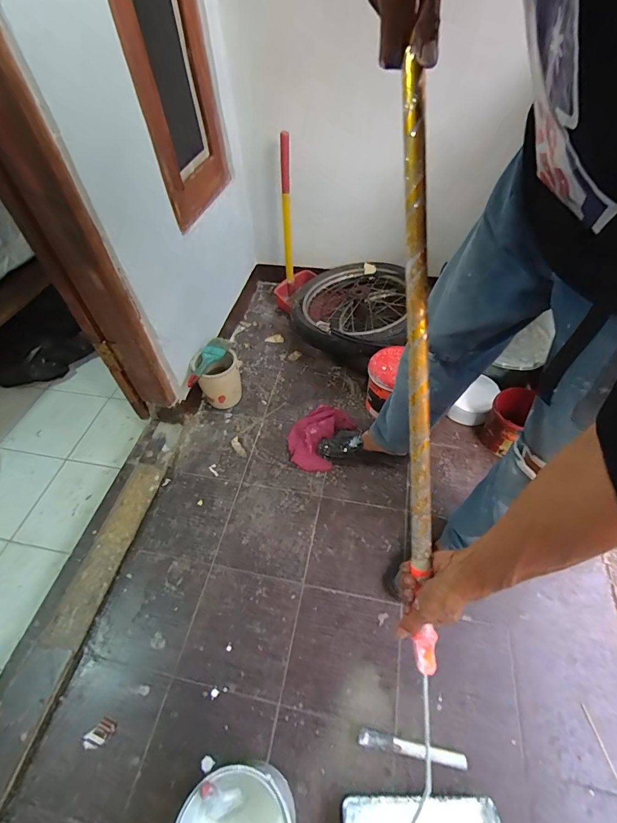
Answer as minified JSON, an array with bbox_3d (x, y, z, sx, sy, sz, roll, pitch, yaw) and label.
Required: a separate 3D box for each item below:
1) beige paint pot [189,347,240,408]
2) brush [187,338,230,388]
[{"bbox_3d":[-0.311,-0.104,1.311,0.151,0.186,0.133,-9,50,-4],"label":"beige paint pot"},{"bbox_3d":[-0.331,-0.166,1.234,0.066,0.029,0.233,8,51,10],"label":"brush"}]

